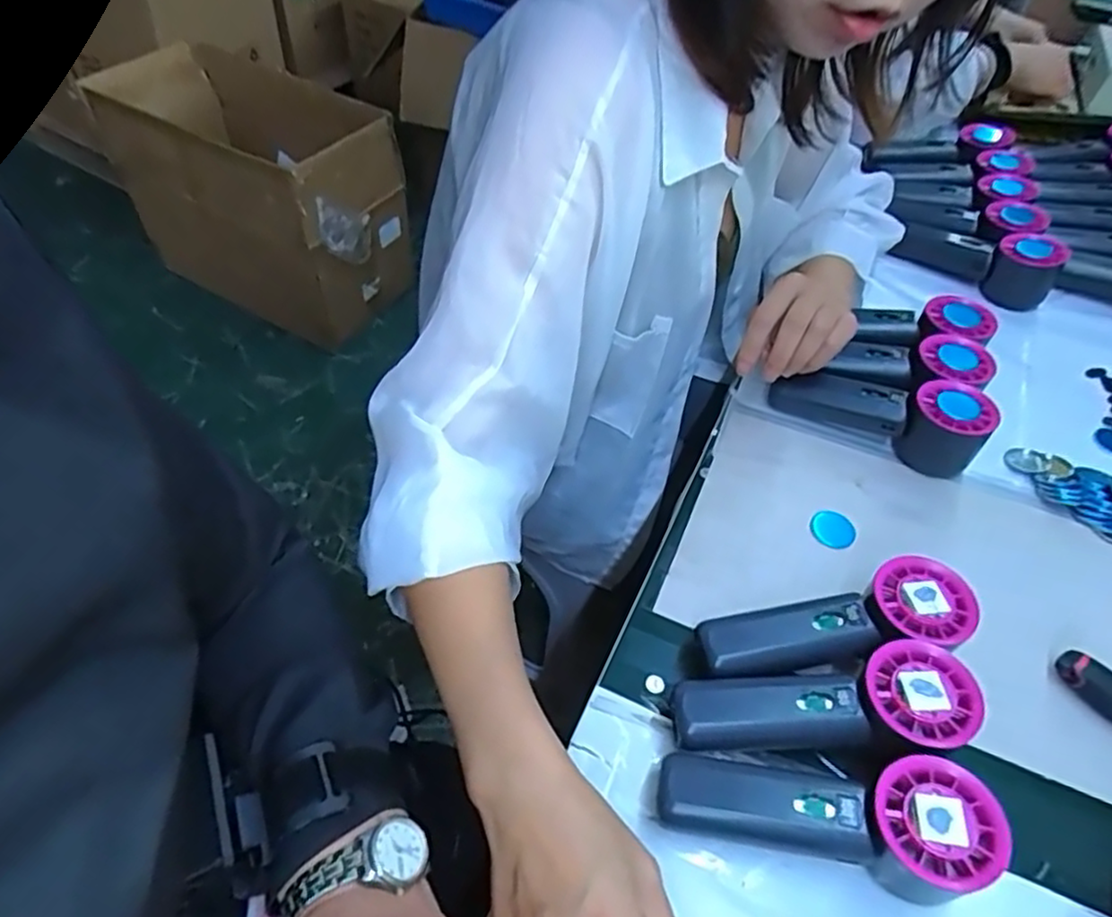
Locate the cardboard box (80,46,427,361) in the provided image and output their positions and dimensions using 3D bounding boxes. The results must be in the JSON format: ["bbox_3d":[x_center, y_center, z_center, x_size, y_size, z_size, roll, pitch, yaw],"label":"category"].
[{"bbox_3d":[-0.664,-0.608,1.581,0.606,0.431,0.347,25,53,15],"label":"cardboard box"}]

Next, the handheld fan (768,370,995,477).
[{"bbox_3d":[0.250,-0.039,0.528,0.151,0.054,0.057,25,53,18],"label":"handheld fan"}]

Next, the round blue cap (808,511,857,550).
[{"bbox_3d":[0.198,0.050,0.485,0.031,0.005,0.031,1,49,-1],"label":"round blue cap"}]

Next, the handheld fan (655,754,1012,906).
[{"bbox_3d":[0.132,0.176,0.343,0.152,0.057,0.052,13,50,9],"label":"handheld fan"}]

